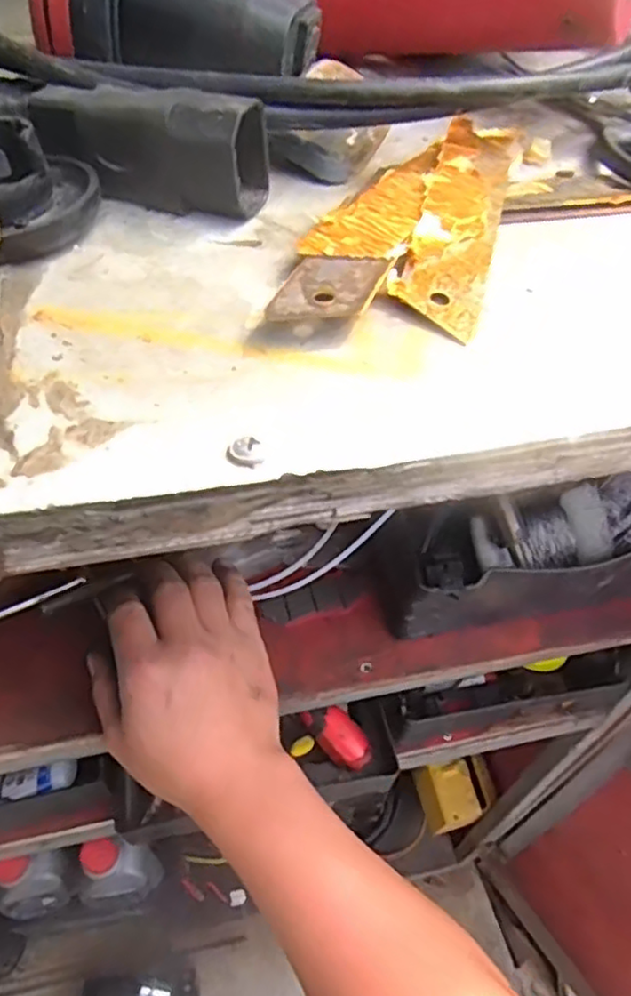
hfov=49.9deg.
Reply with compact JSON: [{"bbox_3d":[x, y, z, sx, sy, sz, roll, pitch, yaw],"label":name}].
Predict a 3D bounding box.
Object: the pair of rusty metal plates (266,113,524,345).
[{"bbox_3d":[0.030,-0.083,0.195,0.048,0.007,0.123,14,54,9],"label":"pair of rusty metal plates"}]

